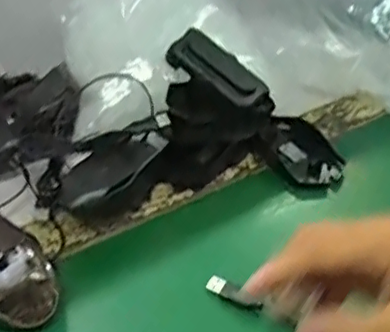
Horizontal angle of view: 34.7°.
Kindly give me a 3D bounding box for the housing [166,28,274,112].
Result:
[{"bbox_3d":[0.027,-0.092,0.621,0.115,0.022,0.044,37,47,8],"label":"housing"}]

